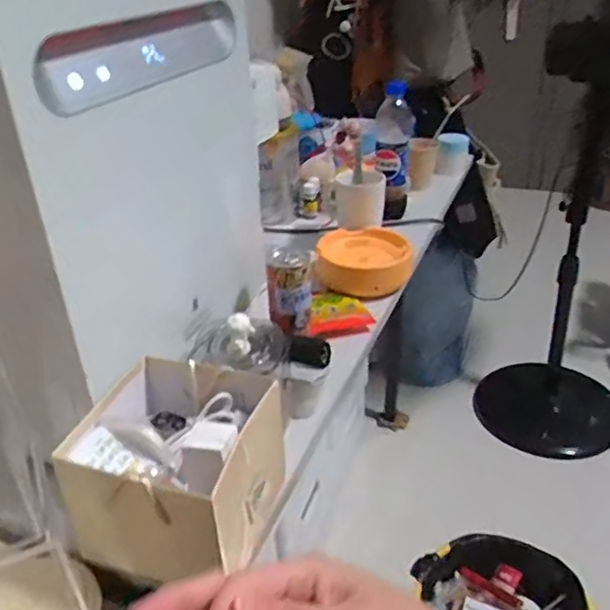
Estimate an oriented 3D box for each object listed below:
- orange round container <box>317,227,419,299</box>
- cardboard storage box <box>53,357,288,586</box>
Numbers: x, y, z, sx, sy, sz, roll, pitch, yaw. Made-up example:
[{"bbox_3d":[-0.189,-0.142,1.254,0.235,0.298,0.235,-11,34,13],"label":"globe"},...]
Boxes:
[{"bbox_3d":[0.085,-0.057,0.882,0.136,0.062,0.116,2,31,9],"label":"orange round container"},{"bbox_3d":[-0.110,0.131,0.521,0.149,0.108,0.146,7,33,17],"label":"cardboard storage box"}]

